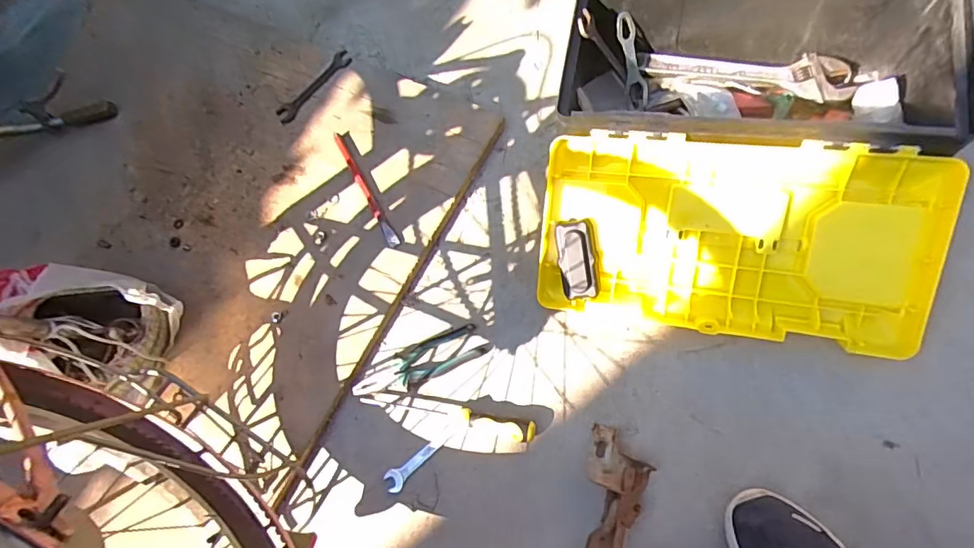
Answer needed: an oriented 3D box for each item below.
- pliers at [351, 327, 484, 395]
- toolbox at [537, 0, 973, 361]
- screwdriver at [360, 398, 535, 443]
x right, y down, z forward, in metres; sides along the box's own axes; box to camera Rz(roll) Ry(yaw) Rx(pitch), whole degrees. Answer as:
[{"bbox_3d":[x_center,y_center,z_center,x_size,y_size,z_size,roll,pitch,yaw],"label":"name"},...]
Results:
[{"bbox_3d":[-0.099,0.128,0.704,0.190,0.011,0.054,-23,69,-8],"label":"pliers"},{"bbox_3d":[0.310,-0.143,0.647,0.450,0.233,0.412,12,69,6],"label":"toolbox"},{"bbox_3d":[-0.057,0.195,0.682,0.249,0.030,0.025,5,68,19],"label":"screwdriver"}]

